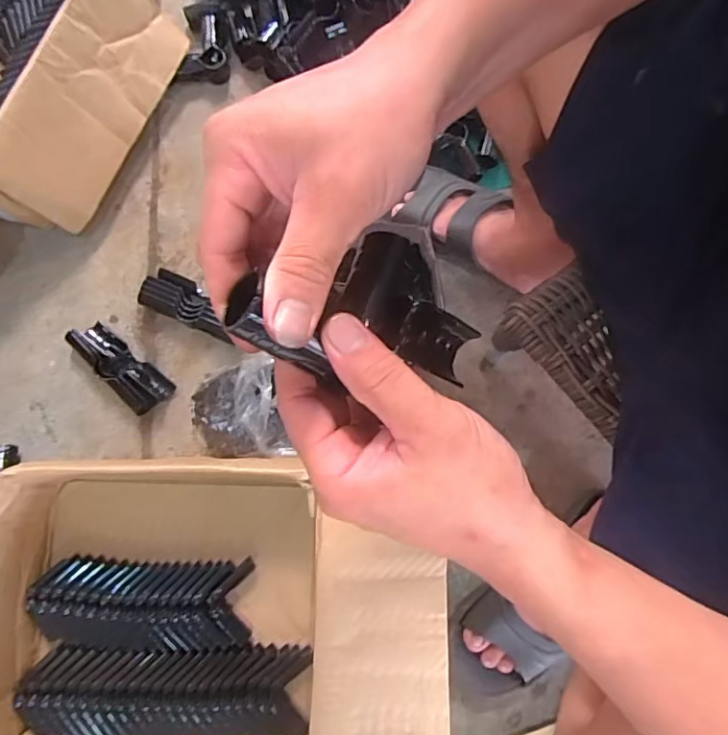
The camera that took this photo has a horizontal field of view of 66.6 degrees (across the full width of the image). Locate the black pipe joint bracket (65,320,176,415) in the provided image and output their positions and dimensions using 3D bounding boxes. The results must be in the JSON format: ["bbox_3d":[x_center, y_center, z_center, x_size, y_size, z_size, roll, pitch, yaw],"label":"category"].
[{"bbox_3d":[-0.295,0.000,0.665,0.130,0.033,0.048,38,81,6],"label":"black pipe joint bracket"}]

